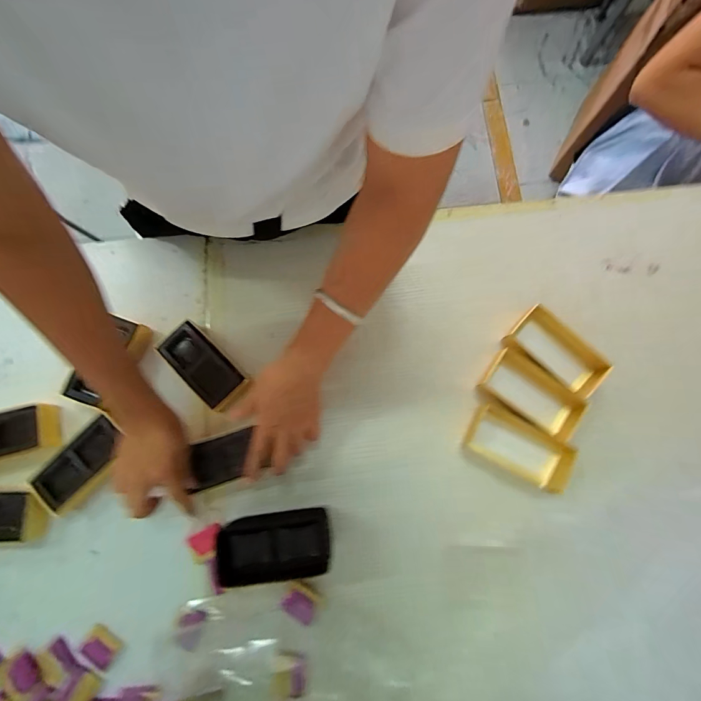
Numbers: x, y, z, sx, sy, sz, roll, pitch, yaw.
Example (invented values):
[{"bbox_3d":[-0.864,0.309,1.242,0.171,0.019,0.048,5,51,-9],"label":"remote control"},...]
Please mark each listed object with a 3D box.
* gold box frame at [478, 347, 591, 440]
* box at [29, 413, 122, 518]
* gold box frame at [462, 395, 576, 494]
[{"bbox_3d":[0.221,0.053,0.434,0.115,0.039,0.059,38,81,8],"label":"gold box frame"},{"bbox_3d":[-0.319,0.138,0.424,0.109,0.030,0.063,-40,80,-8],"label":"box"},{"bbox_3d":[0.206,0.115,0.425,0.123,0.025,0.067,28,79,6],"label":"gold box frame"}]

